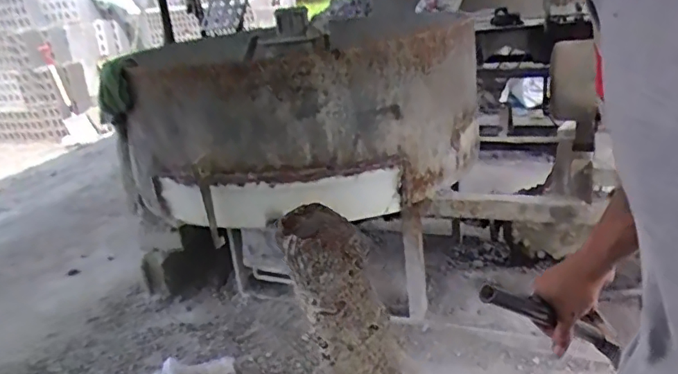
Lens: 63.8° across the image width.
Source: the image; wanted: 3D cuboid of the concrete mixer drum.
[{"bbox_3d":[-0.179,-0.239,1.854,0.942,0.476,0.905,14,29,43],"label":"concrete mixer drum"}]

